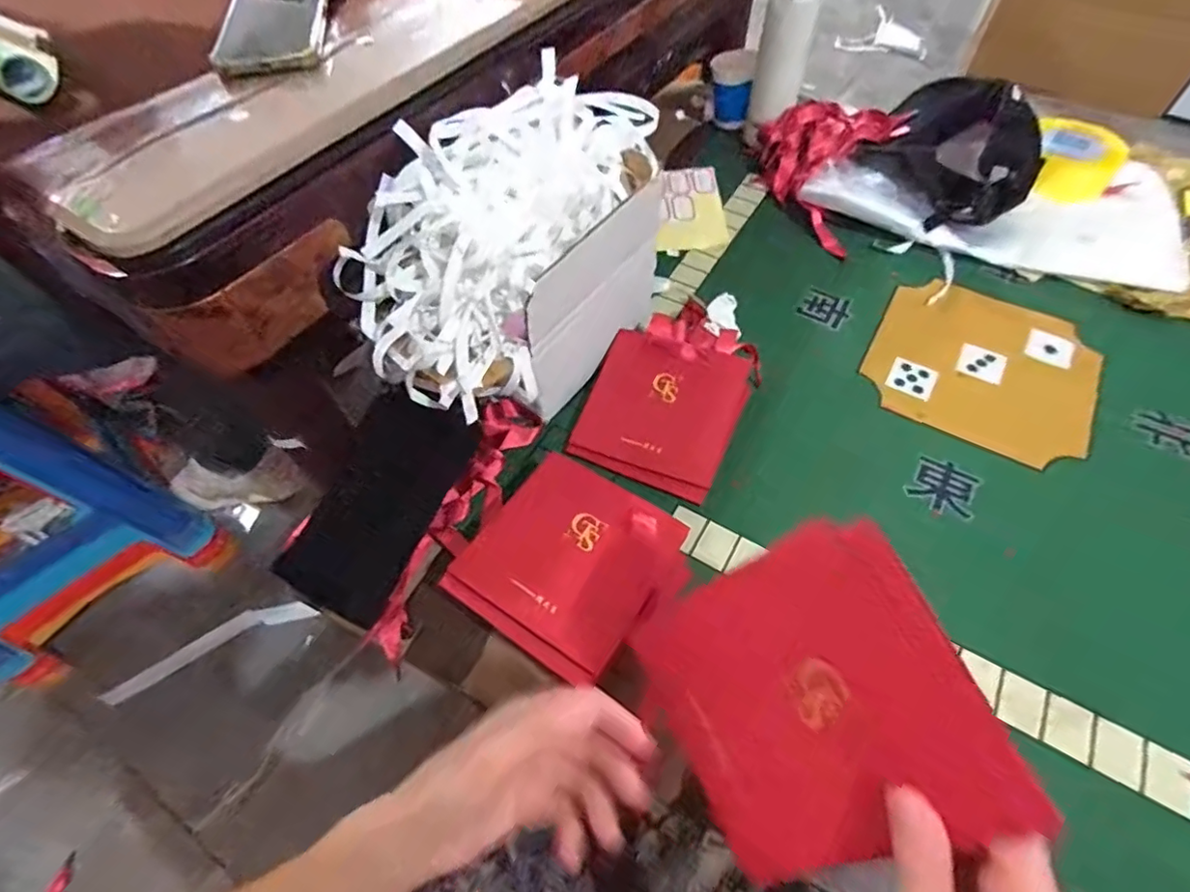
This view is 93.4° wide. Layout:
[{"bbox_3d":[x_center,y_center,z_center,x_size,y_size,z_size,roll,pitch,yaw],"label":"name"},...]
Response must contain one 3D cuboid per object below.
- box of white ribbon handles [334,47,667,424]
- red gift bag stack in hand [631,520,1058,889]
[{"bbox_3d":[-0.066,-0.169,0.518,0.149,0.223,0.308,31,63,19],"label":"box of white ribbon handles"},{"bbox_3d":[0.103,0.127,0.278,0.144,0.008,0.141,-35,71,25],"label":"red gift bag stack in hand"}]

